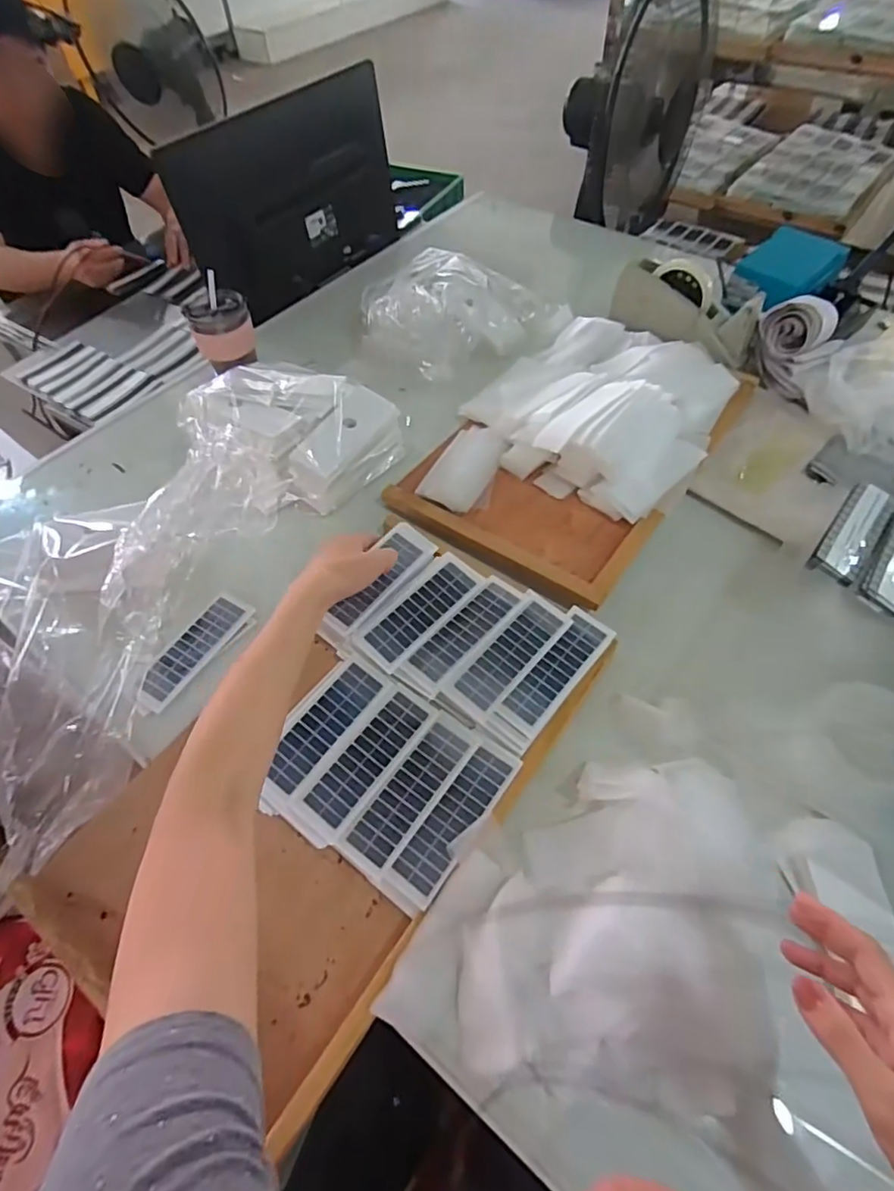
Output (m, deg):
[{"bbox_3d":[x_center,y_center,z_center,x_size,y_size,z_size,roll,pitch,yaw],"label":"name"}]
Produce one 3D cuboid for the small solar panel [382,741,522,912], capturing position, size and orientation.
[{"bbox_3d":[0.006,0.186,0.477,0.044,0.005,0.139,32,65,17],"label":"small solar panel"}]

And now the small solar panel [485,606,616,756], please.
[{"bbox_3d":[0.102,0.077,0.543,0.046,0.011,0.160,36,66,19],"label":"small solar panel"}]

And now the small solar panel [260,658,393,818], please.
[{"bbox_3d":[-0.118,0.121,0.513,0.053,0.006,0.146,31,65,17],"label":"small solar panel"}]

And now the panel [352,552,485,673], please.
[{"bbox_3d":[-0.027,0.012,0.576,0.057,0.004,0.147,36,66,19],"label":"panel"}]

